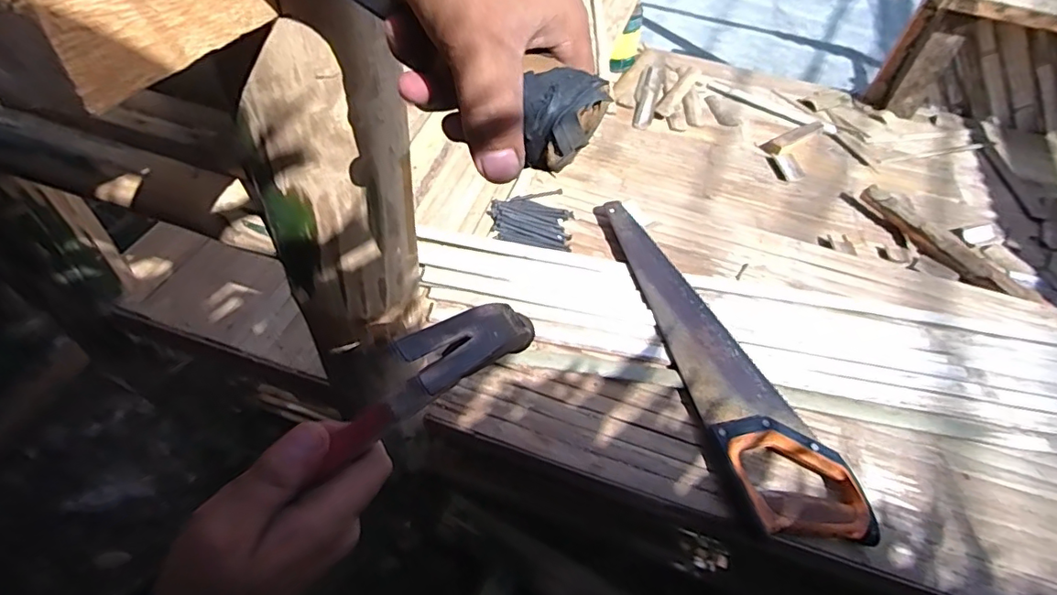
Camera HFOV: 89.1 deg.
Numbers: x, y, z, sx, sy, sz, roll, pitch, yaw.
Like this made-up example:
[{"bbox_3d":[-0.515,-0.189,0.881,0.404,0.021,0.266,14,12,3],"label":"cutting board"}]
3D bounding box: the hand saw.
[{"bbox_3d":[0.238,0.051,0.694,0.120,0.027,0.522,-8,52,-12],"label":"hand saw"}]

